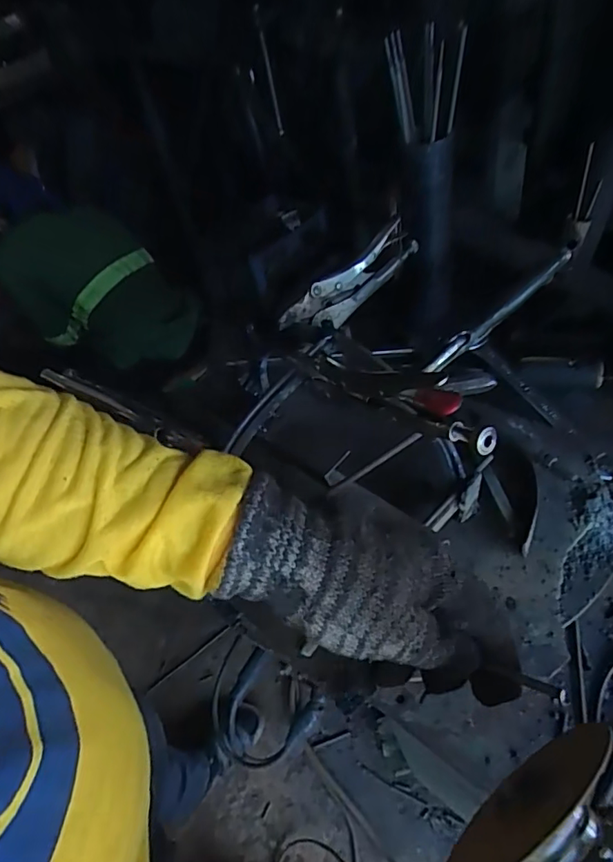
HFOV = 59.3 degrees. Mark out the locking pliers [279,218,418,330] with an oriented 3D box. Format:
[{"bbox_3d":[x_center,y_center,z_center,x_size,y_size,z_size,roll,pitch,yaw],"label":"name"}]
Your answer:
[{"bbox_3d":[0.044,-0.138,0.491,0.033,0.042,0.173,33,62,26],"label":"locking pliers"}]

